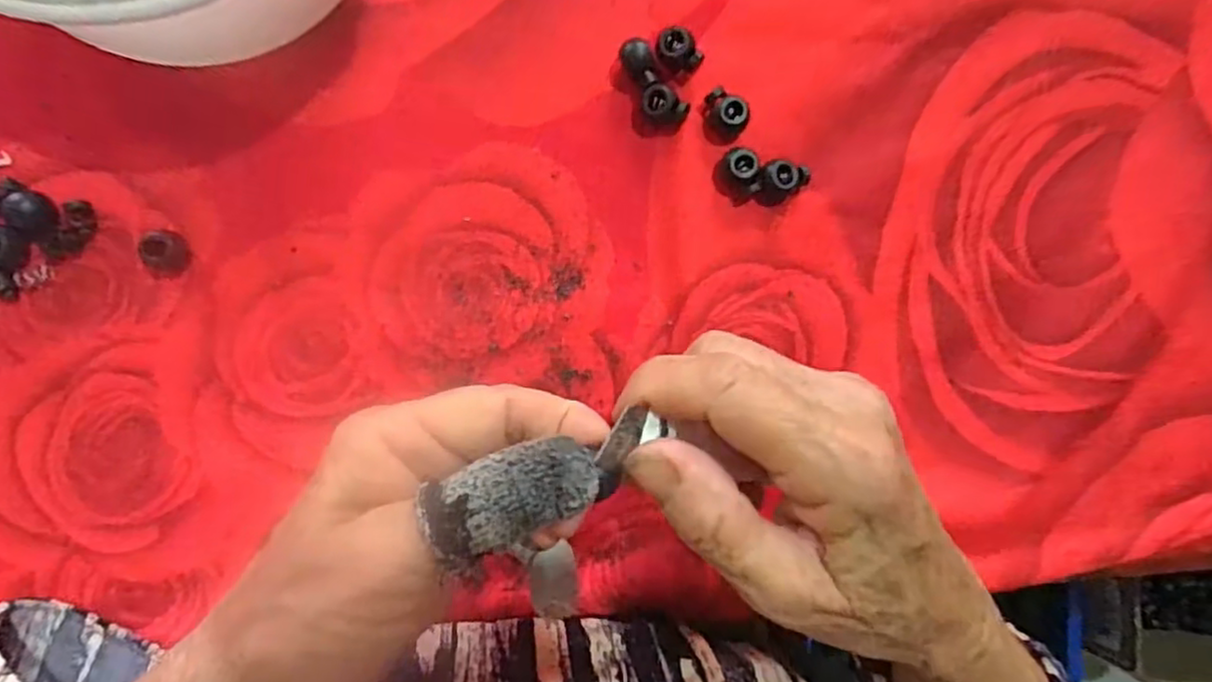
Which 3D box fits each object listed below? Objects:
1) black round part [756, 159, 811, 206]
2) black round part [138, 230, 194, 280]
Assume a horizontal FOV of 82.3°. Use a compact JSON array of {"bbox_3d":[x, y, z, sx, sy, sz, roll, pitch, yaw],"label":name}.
[{"bbox_3d":[0.070,-0.064,0.279,0.021,0.012,0.015,-35,93,-5],"label":"black round part"},{"bbox_3d":[-0.164,-0.032,0.258,0.012,0.013,0.017,18,88,-6],"label":"black round part"}]

